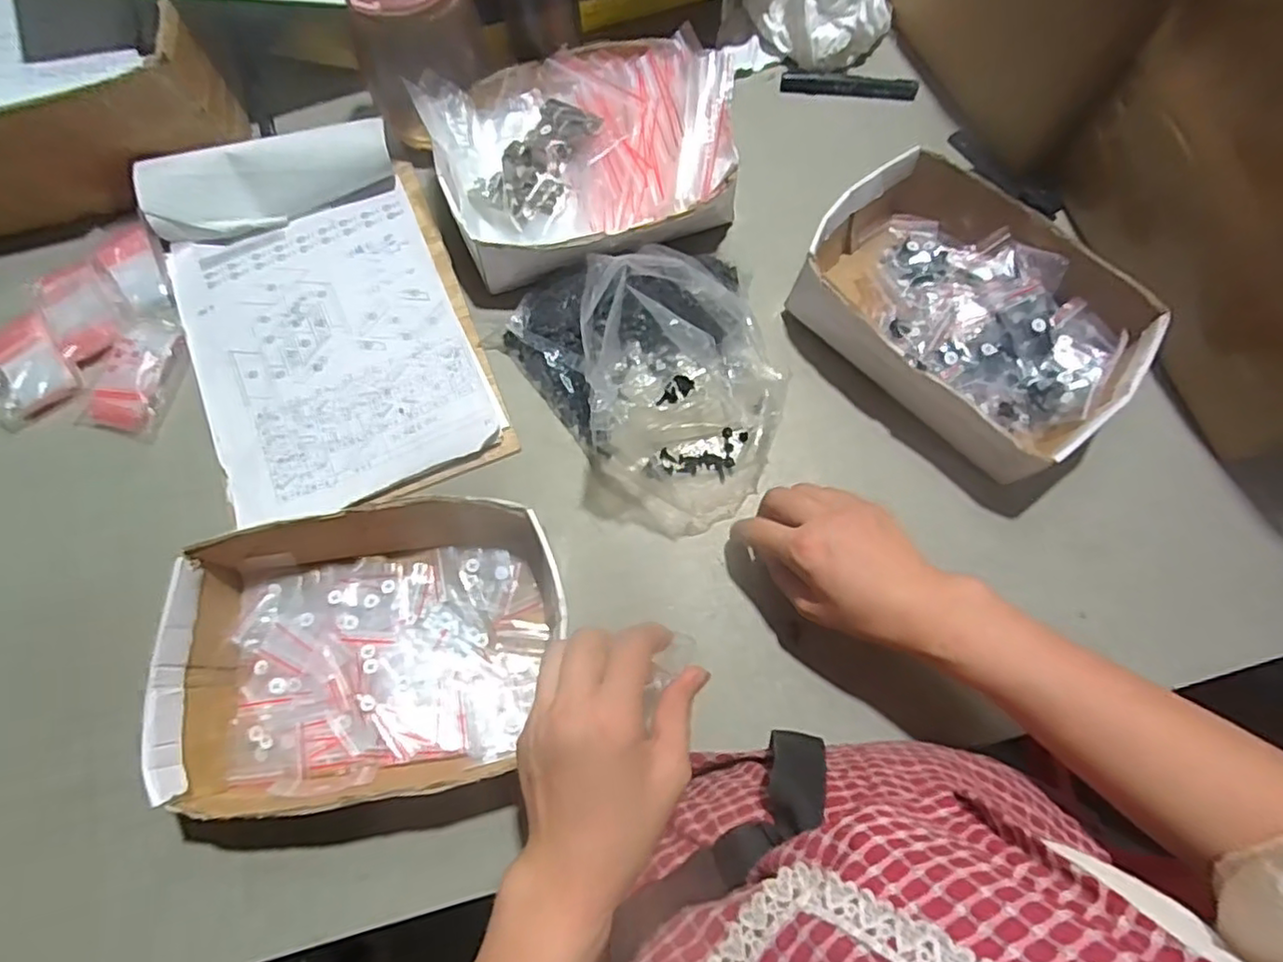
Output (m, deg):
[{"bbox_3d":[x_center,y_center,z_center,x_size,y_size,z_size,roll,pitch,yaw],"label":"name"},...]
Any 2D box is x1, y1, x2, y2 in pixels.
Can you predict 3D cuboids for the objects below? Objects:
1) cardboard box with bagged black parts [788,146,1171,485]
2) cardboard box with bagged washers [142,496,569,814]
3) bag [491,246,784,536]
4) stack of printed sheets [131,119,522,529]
[{"bbox_3d":[0.263,-0.140,0.531,0.181,0.066,0.258,-41,78,-12],"label":"cardboard box with bagged black parts"},{"bbox_3d":[-0.178,0.112,0.440,0.247,0.069,0.185,-7,73,-3],"label":"cardboard box with bagged washers"},{"bbox_3d":[0.005,-0.089,0.473,0.204,0.133,0.231,-12,73,-5],"label":"bag"},{"bbox_3d":[-0.265,-0.137,0.538,0.222,0.044,0.337,-22,74,-8],"label":"stack of printed sheets"}]

